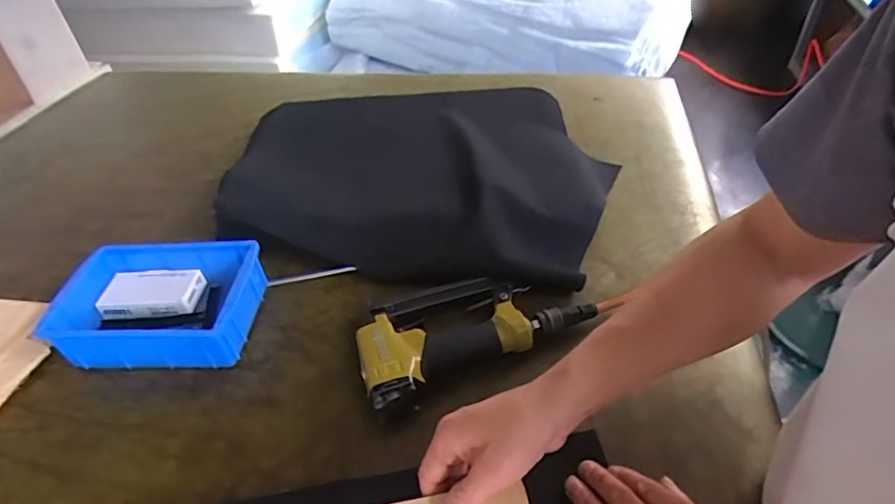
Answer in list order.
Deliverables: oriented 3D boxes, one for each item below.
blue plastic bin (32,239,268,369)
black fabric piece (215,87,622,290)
[{"bbox_3d":[-0.311,0.058,0.600,0.197,0.068,0.130,-1,44,4],"label":"blue plastic bin"},{"bbox_3d":[-0.039,-0.140,0.799,0.513,0.050,0.436,8,45,13],"label":"black fabric piece"}]

